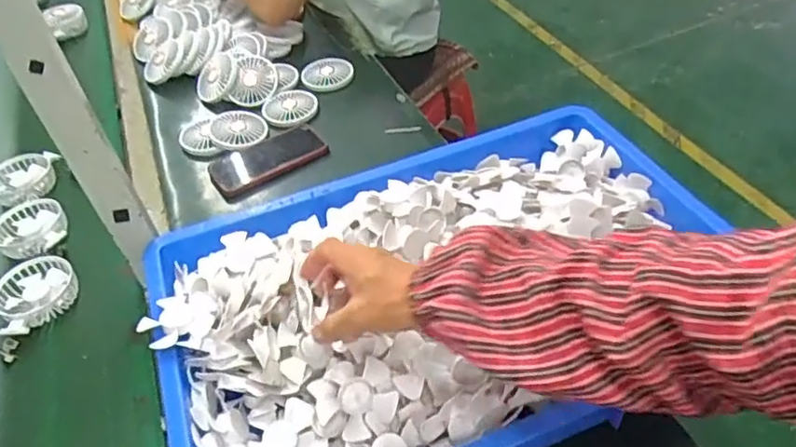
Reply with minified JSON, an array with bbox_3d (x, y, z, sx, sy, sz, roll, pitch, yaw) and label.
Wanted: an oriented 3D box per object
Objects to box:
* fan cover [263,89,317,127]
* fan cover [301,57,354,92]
[{"bbox_3d":[-0.171,-0.188,0.999,0.082,0.014,0.098,4,46,8],"label":"fan cover"},{"bbox_3d":[-0.121,-0.256,1.067,0.088,0.012,0.102,-3,45,1],"label":"fan cover"}]

